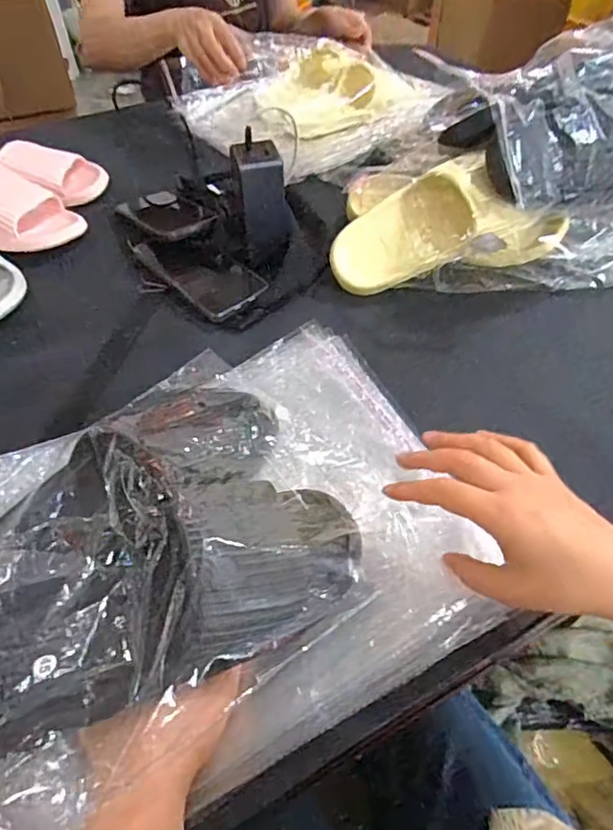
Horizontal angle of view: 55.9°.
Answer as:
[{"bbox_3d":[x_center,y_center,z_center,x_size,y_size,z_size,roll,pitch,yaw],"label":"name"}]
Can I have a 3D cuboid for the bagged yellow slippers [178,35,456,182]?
[{"bbox_3d":[0.013,-0.476,0.862,0.331,0.090,0.284,-21,53,-16],"label":"bagged yellow slippers"}]

